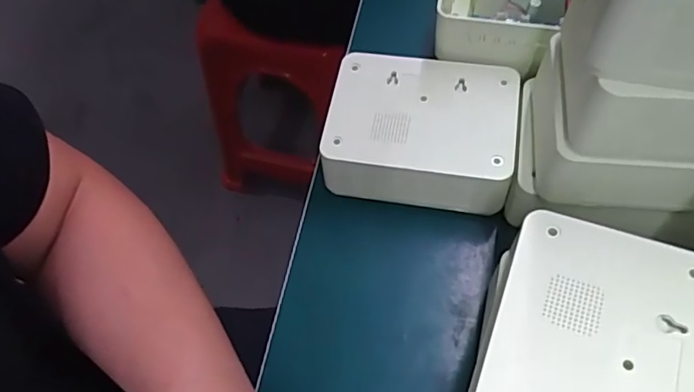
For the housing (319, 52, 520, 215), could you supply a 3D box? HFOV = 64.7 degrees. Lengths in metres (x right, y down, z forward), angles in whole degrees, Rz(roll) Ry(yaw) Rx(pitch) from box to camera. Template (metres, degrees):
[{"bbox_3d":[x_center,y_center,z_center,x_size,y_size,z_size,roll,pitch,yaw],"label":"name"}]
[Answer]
[{"bbox_3d":[0.057,-0.049,0.432,0.137,0.068,0.100,8,62,8],"label":"housing"}]

